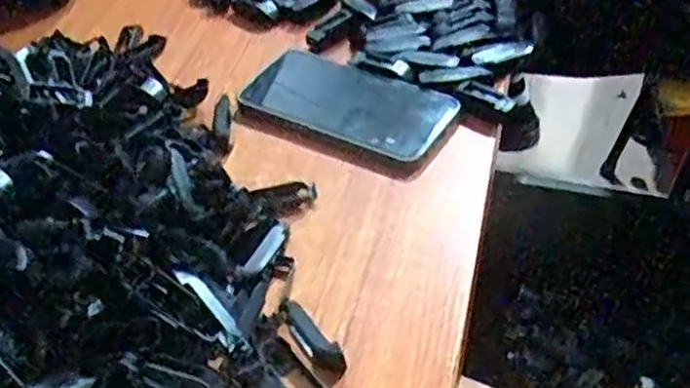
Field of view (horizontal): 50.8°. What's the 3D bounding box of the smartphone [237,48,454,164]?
[{"bbox_3d":[0.004,-0.073,0.547,0.155,0.015,0.072,22,51,27],"label":"smartphone"}]

